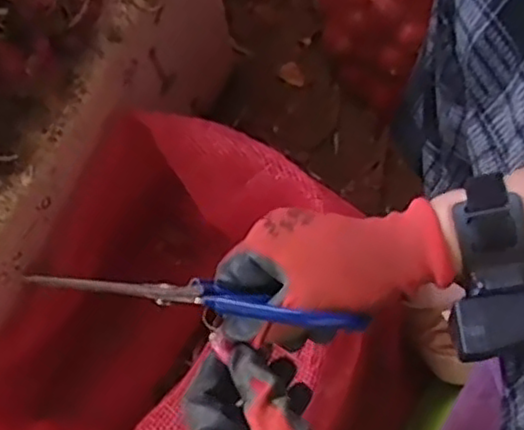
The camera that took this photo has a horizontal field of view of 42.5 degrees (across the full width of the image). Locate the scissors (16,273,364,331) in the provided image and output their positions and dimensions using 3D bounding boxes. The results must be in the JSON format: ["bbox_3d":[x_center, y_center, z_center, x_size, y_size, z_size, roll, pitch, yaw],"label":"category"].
[{"bbox_3d":[-0.032,0.045,0.384,0.182,0.052,0.021,9,75,-5],"label":"scissors"}]

